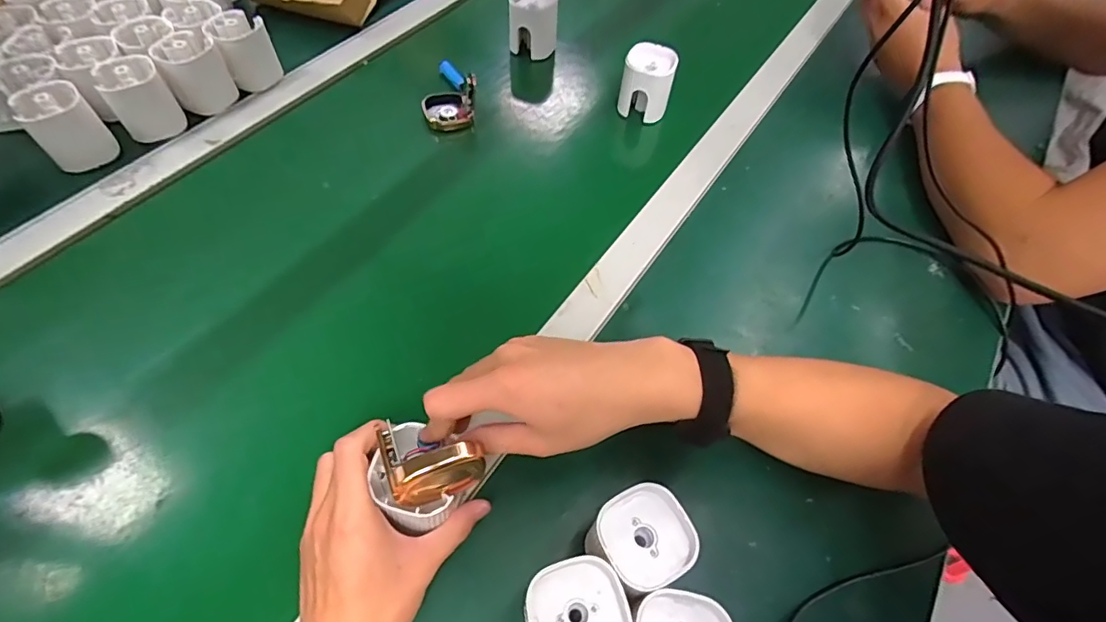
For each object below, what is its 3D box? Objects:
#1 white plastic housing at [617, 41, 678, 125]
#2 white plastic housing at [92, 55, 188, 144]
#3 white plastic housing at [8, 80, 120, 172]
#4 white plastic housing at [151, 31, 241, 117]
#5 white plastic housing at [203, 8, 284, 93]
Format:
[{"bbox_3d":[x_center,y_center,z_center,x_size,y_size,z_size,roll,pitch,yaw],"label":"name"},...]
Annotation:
[{"bbox_3d":[0.108,-0.261,0.607,0.055,0.067,0.049,14,57,5],"label":"white plastic housing"},{"bbox_3d":[-0.424,-0.221,0.550,0.054,0.065,0.057,-17,59,-15],"label":"white plastic housing"},{"bbox_3d":[-0.476,-0.179,0.518,0.057,0.064,0.056,-36,65,-24],"label":"white plastic housing"},{"bbox_3d":[-0.387,-0.258,0.576,0.060,0.063,0.052,-30,63,-21],"label":"white plastic housing"},{"bbox_3d":[-0.348,-0.294,0.602,0.059,0.064,0.054,-20,60,-16],"label":"white plastic housing"}]

